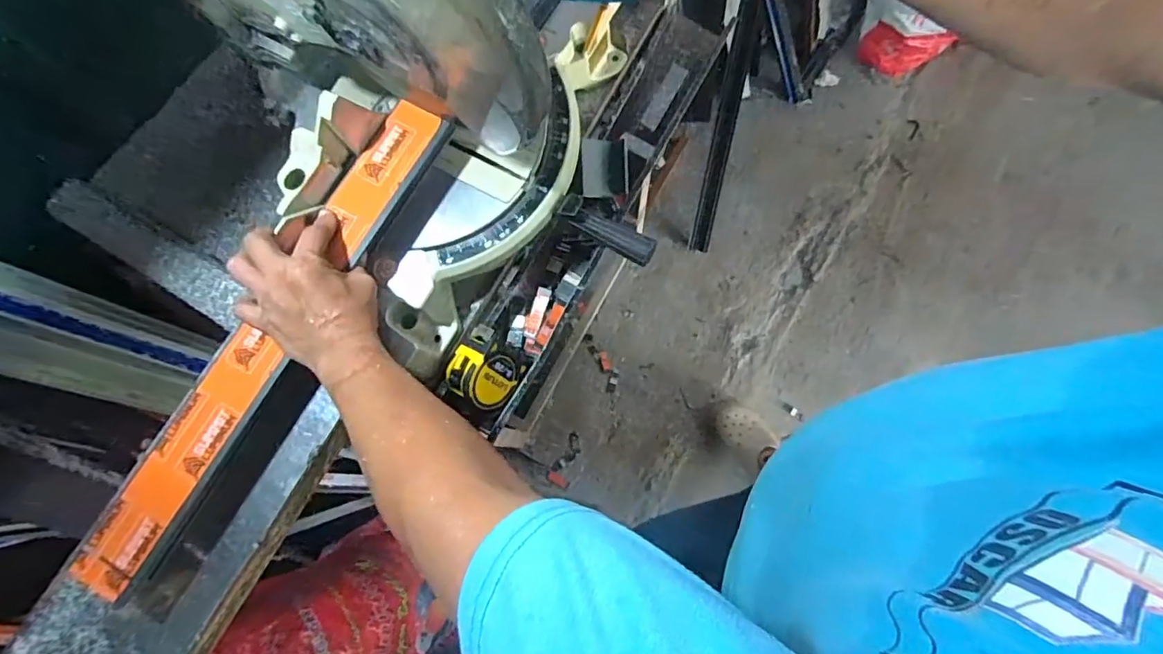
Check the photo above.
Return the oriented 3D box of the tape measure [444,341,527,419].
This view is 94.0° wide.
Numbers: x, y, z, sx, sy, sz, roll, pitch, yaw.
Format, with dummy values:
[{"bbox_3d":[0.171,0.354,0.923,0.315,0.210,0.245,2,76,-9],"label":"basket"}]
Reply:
[{"bbox_3d":[-0.104,0.051,0.586,0.046,0.076,0.074,20,76,39],"label":"tape measure"}]

